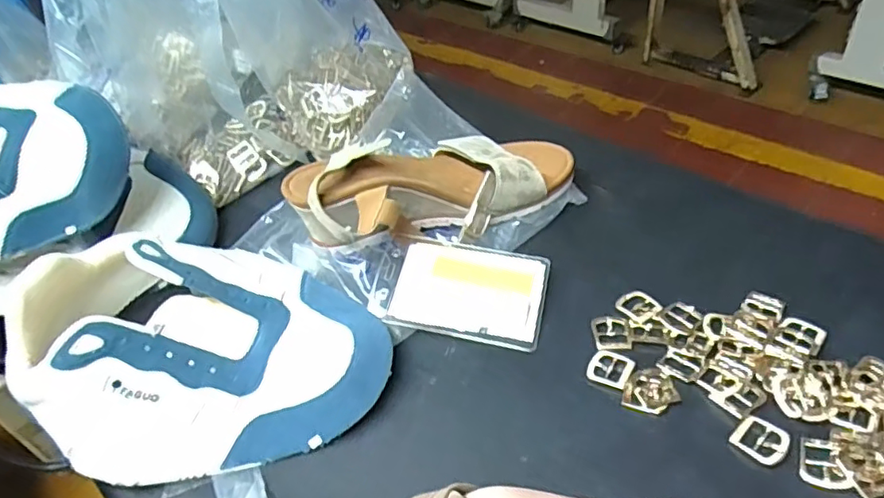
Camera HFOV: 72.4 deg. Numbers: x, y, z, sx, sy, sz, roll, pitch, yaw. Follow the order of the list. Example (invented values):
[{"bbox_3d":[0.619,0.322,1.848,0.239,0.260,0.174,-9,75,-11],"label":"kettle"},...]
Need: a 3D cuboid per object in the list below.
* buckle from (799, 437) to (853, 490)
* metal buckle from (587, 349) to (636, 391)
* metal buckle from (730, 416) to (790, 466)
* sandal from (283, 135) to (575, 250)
[{"bbox_3d":[0.215,0.121,0.339,0.024,0.004,0.028,12,46,20],"label":"buckle"},{"bbox_3d":[0.111,0.079,0.399,0.027,0.004,0.025,16,48,24],"label":"metal buckle"},{"bbox_3d":[0.187,0.112,0.354,0.025,0.004,0.027,-36,49,-26],"label":"metal buckle"},{"bbox_3d":[-0.008,-0.059,0.505,0.231,0.064,0.124,-16,43,-9],"label":"sandal"}]

